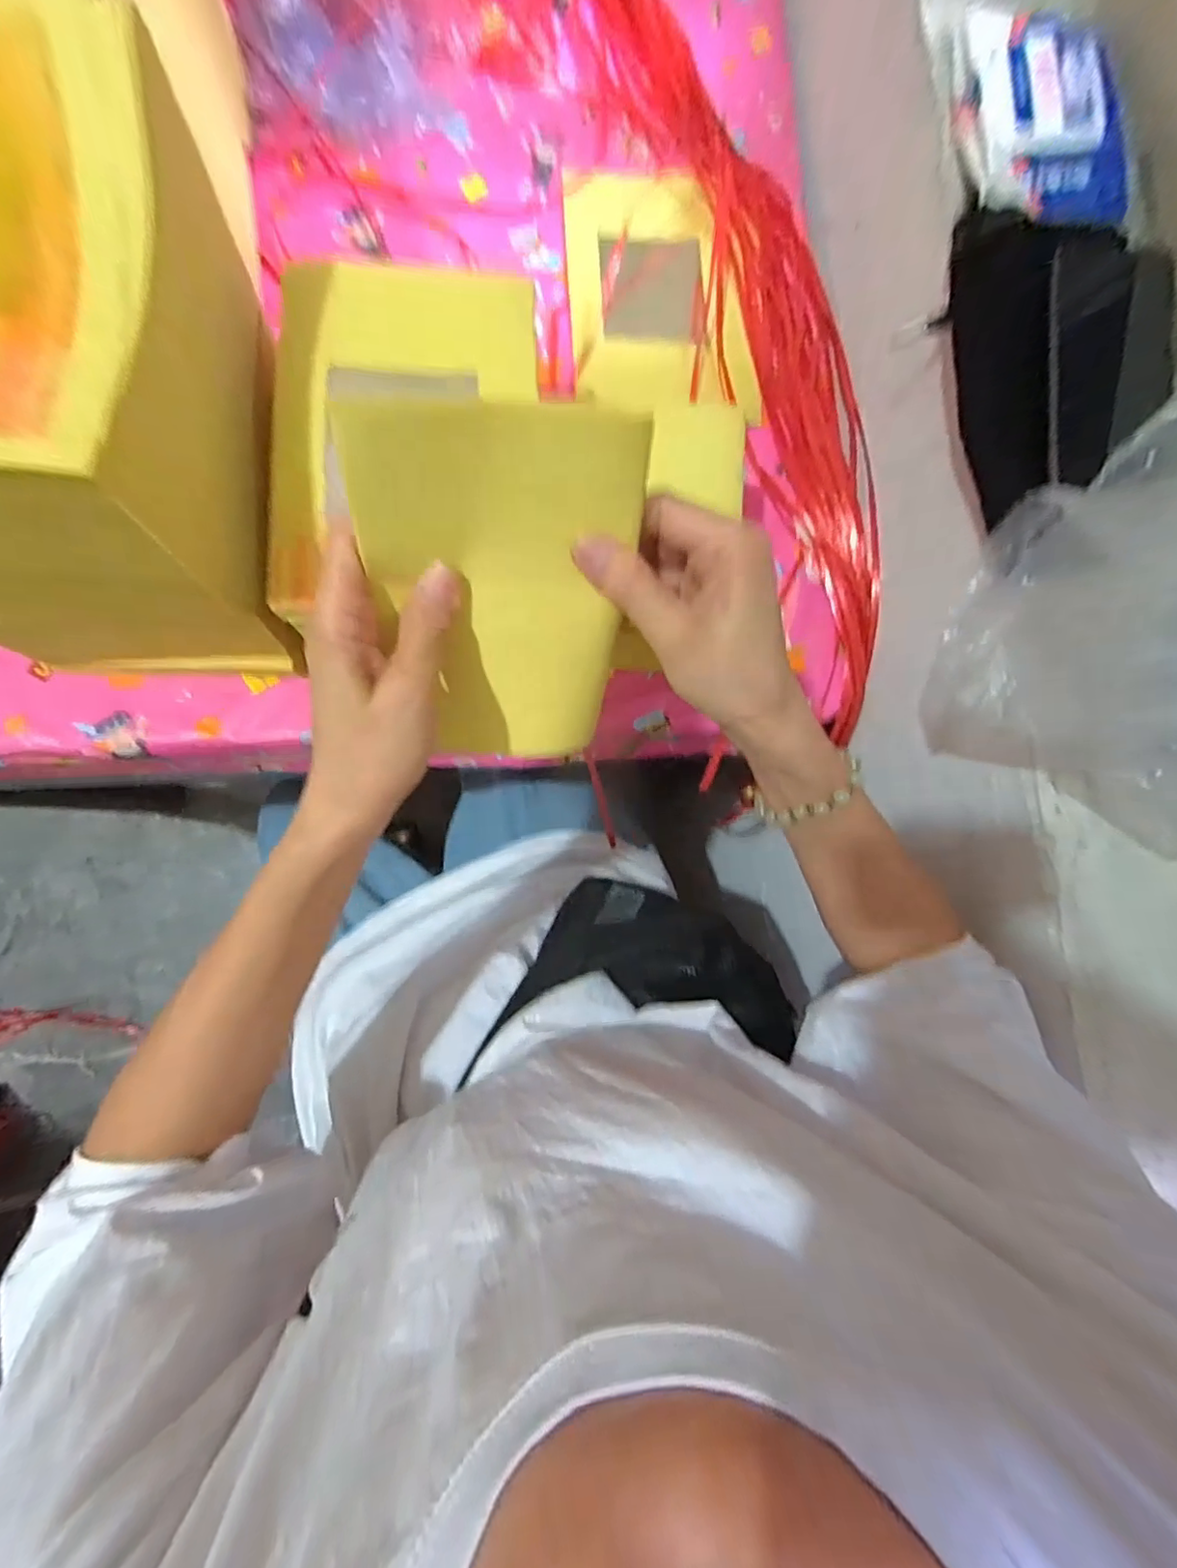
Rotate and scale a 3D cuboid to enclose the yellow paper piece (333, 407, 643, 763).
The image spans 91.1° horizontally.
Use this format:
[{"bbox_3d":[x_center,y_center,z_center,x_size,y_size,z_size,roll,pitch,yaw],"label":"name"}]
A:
[{"bbox_3d":[-0.036,-0.077,0.254,0.107,0.152,0.014,-5,43,-11],"label":"yellow paper piece"}]

